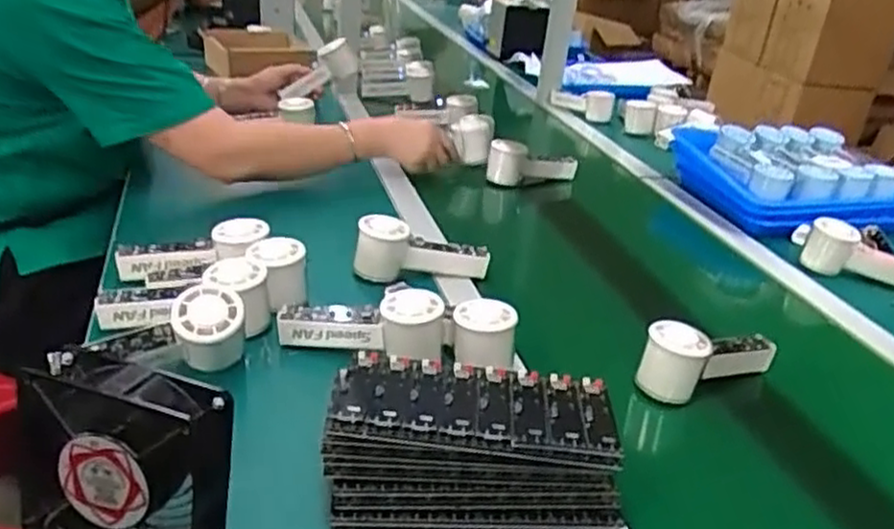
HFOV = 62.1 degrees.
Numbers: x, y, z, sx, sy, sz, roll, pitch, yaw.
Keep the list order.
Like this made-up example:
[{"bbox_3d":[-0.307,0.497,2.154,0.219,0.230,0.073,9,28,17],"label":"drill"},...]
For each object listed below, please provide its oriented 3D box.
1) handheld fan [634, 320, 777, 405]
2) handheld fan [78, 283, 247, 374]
[{"bbox_3d":[0.248,0.082,0.705,0.154,0.058,0.048,-10,31,-29],"label":"handheld fan"},{"bbox_3d":[-0.231,0.055,0.618,0.120,0.061,0.047,0,28,-12],"label":"handheld fan"}]

